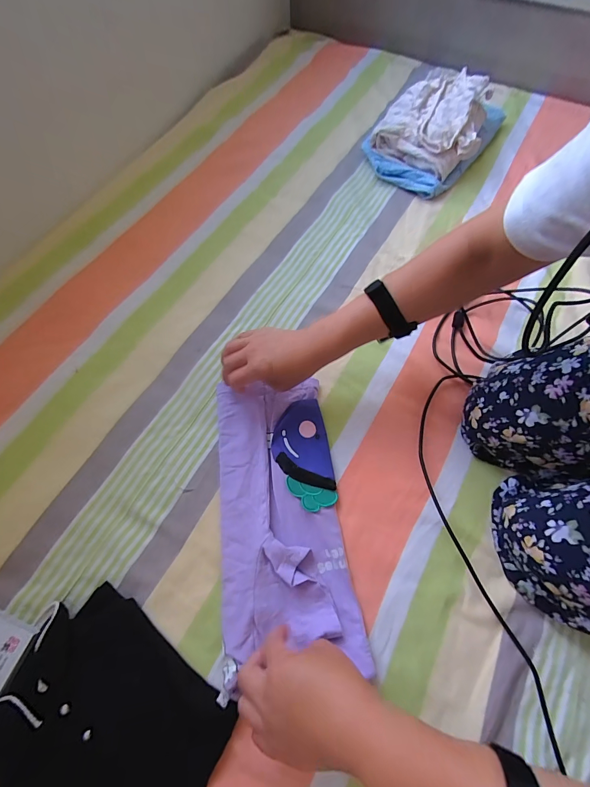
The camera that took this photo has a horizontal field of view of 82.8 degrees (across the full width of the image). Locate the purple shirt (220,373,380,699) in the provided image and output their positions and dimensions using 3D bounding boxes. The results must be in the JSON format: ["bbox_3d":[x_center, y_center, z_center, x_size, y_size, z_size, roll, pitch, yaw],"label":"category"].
[{"bbox_3d":[-0.019,0.149,0.441,0.158,0.027,0.338,-8,66,-5],"label":"purple shirt"}]

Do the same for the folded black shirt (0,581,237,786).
[{"bbox_3d":[-0.198,0.341,0.349,0.232,0.023,0.178,27,68,10],"label":"folded black shirt"}]

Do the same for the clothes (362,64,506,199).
[{"bbox_3d":[0.297,-0.558,0.697,0.201,0.106,0.307,35,70,13],"label":"clothes"}]

